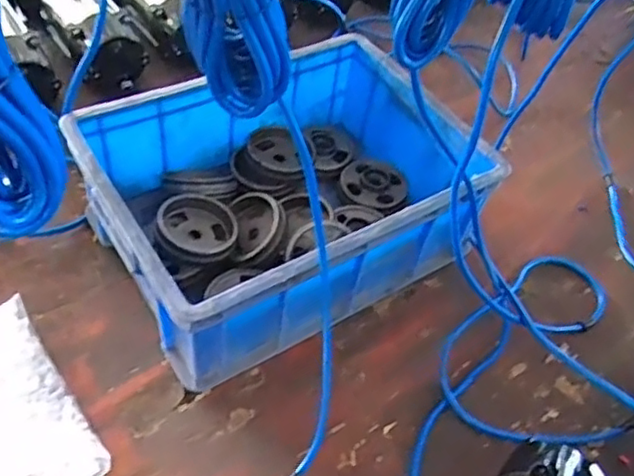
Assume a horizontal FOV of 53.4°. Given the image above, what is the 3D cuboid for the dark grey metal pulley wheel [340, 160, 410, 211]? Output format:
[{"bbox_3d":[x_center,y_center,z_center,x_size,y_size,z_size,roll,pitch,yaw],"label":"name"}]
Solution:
[{"bbox_3d":[0.074,-0.073,0.821,0.071,0.026,0.082,-32,60,-29],"label":"dark grey metal pulley wheel"}]

